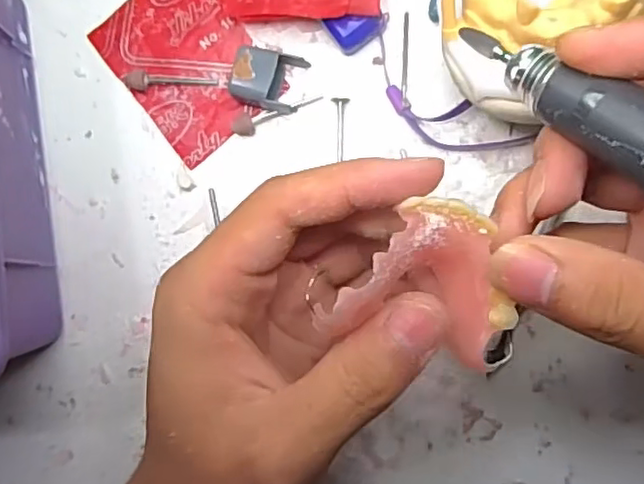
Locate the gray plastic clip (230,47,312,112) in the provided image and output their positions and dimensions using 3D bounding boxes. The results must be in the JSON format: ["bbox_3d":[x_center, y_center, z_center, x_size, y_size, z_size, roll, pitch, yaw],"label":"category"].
[{"bbox_3d":[-0.023,-0.069,0.270,0.029,0.017,0.025,13,90,9],"label":"gray plastic clip"}]

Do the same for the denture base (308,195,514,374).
[{"bbox_3d":[0.029,0.010,0.164,0.049,0.021,0.040,16,90,9],"label":"denture base"}]

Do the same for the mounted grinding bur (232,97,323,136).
[{"bbox_3d":[-0.020,-0.056,0.273,0.040,0.009,0.007,-19,85,7],"label":"mounted grinding bur"}]

